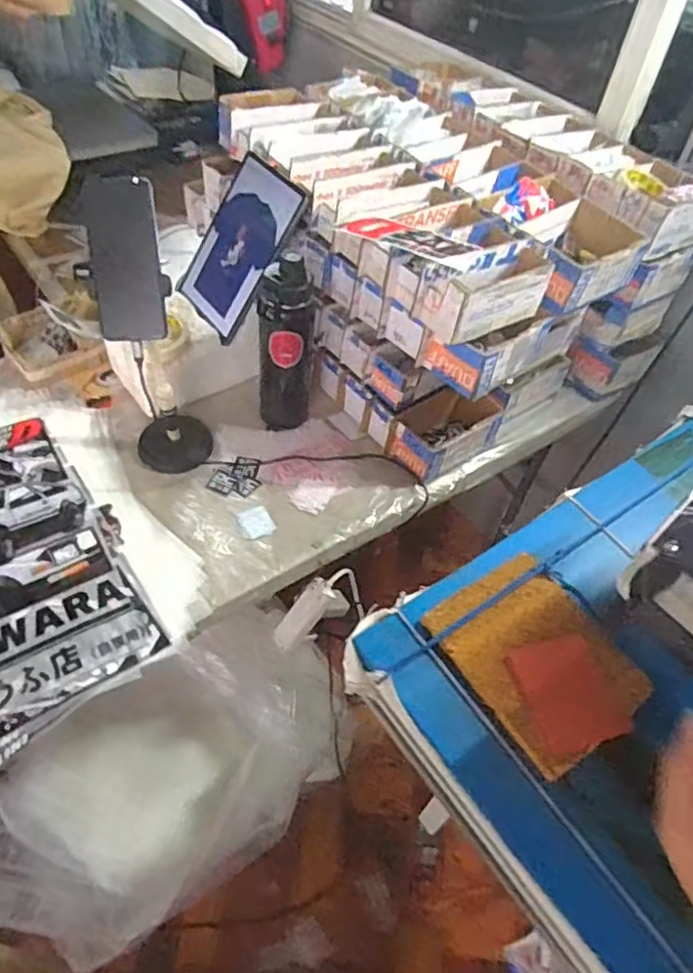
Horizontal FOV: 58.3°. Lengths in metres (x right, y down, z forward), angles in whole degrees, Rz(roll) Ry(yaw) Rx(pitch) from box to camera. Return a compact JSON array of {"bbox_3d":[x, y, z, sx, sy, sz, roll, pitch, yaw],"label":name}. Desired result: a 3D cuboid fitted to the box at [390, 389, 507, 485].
[{"bbox_3d":[0.165,-0.088,0.968,0.187,0.084,0.091,-28,60,-28],"label":"box"}]

